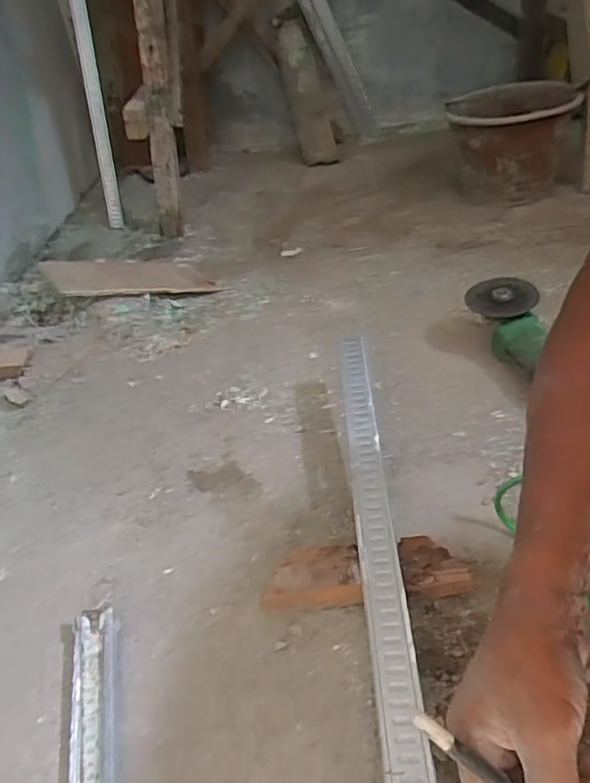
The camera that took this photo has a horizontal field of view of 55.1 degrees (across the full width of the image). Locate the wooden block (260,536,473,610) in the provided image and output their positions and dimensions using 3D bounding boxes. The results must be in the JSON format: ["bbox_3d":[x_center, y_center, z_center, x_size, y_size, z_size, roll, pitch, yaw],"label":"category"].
[{"bbox_3d":[0.066,0.180,0.553,0.201,0.044,0.057,-7,38,1],"label":"wooden block"}]

